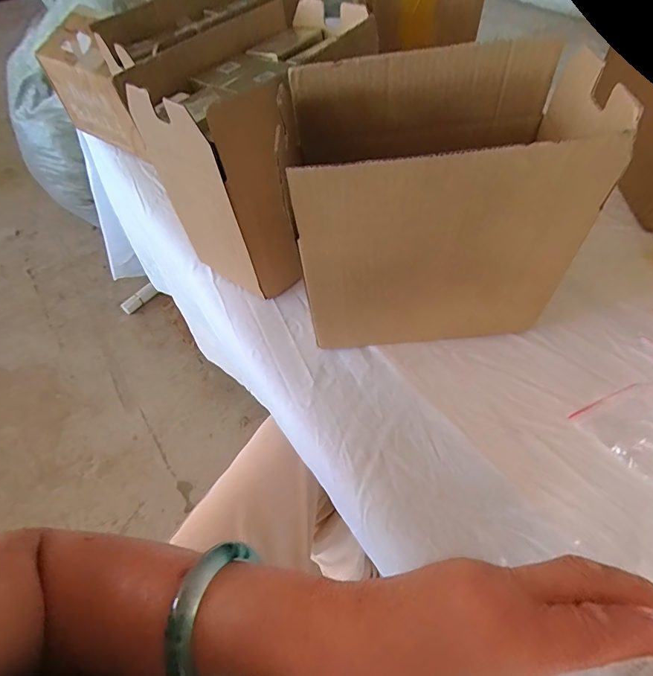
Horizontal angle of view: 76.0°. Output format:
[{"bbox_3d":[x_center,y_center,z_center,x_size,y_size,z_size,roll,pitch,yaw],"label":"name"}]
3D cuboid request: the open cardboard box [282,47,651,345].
[{"bbox_3d":[0.087,-0.107,0.389,0.238,0.232,0.167,-6,52,1],"label":"open cardboard box"}]

